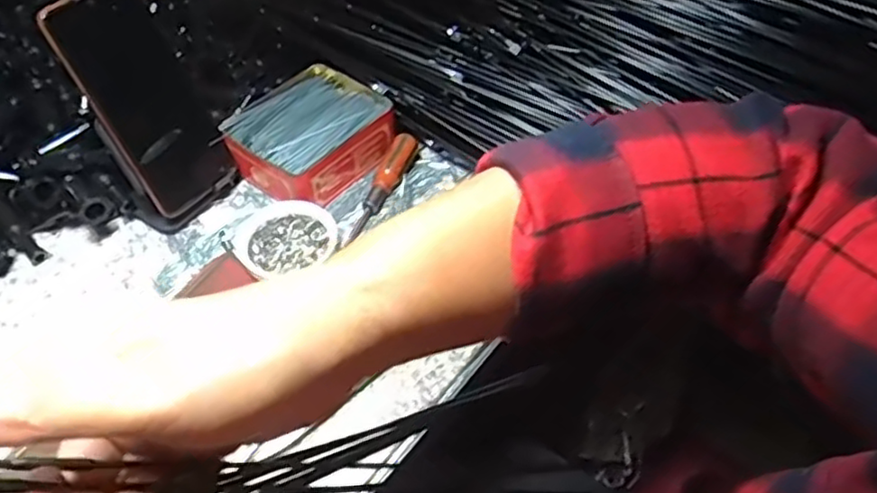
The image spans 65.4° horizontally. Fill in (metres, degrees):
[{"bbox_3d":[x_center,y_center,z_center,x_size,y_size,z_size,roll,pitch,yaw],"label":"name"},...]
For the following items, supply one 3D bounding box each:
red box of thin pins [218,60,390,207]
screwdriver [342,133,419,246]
[{"bbox_3d":[-0.109,-0.095,0.585,0.110,0.042,0.125,29,57,23],"label":"red box of thin pins"},{"bbox_3d":[-0.048,-0.049,0.571,0.024,0.022,0.110,21,66,17],"label":"screwdriver"}]

